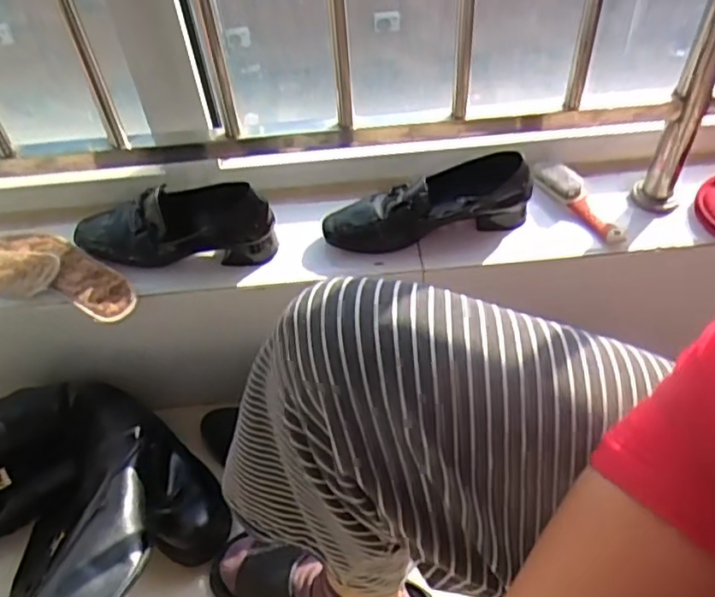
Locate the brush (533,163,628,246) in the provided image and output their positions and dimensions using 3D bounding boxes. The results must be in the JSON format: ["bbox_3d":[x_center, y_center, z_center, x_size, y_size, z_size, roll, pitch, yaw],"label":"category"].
[{"bbox_3d":[0.279,-0.117,0.793,0.036,0.030,0.147,-26,66,-17],"label":"brush"}]

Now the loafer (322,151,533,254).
[{"bbox_3d":[0.084,-0.120,0.787,0.249,0.074,0.085,-9,49,-3],"label":"loafer"}]

